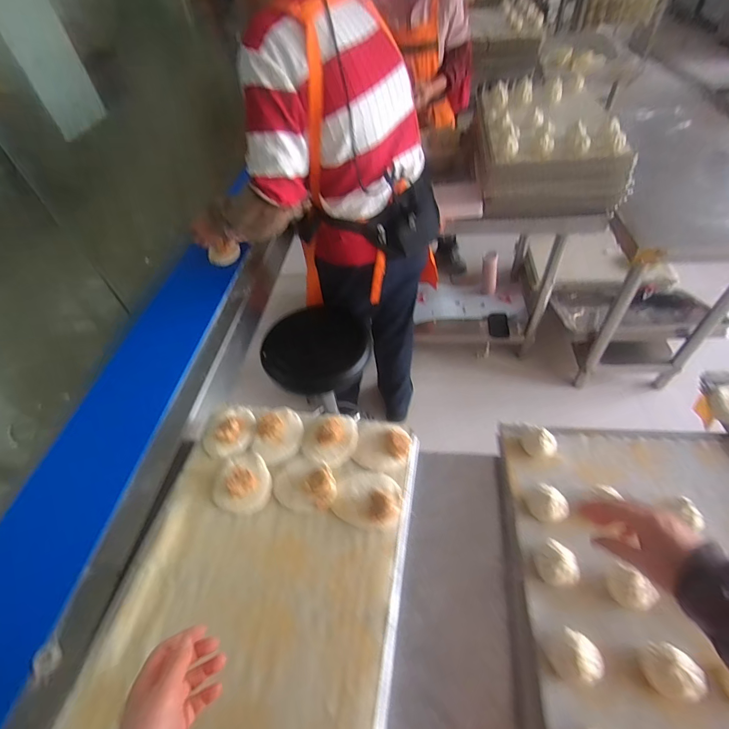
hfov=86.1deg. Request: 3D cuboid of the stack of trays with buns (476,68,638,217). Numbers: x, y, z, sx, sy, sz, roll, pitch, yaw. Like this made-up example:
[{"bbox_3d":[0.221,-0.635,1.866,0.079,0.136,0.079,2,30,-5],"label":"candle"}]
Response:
[{"bbox_3d":[0.595,-0.728,1.322,0.448,0.236,0.567,5,51,11],"label":"stack of trays with buns"}]

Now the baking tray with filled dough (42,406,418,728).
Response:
[{"bbox_3d":[-0.167,0.326,0.559,0.426,0.044,0.595,5,51,10],"label":"baking tray with filled dough"}]

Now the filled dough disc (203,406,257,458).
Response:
[{"bbox_3d":[-0.253,0.117,0.721,0.096,0.020,0.106,-7,50,0],"label":"filled dough disc"}]

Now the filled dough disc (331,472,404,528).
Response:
[{"bbox_3d":[0.006,0.208,0.616,0.103,0.033,0.085,3,51,9],"label":"filled dough disc"}]

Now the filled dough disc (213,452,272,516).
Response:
[{"bbox_3d":[-0.208,0.194,0.655,0.091,0.022,0.107,-17,51,-8],"label":"filled dough disc"}]

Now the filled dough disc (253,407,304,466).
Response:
[{"bbox_3d":[-0.158,0.127,0.710,0.085,0.026,0.111,-5,50,2],"label":"filled dough disc"}]

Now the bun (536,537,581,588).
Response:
[{"bbox_3d":[0.274,0.284,0.554,0.050,0.044,0.055,-3,50,4],"label":"bun"}]

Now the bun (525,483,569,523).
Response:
[{"bbox_3d":[0.286,0.219,0.613,0.053,0.039,0.060,-39,57,-23],"label":"bun"}]

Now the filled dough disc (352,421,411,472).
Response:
[{"bbox_3d":[0.030,0.134,0.675,0.094,0.027,0.094,-3,50,4],"label":"filled dough disc"}]

